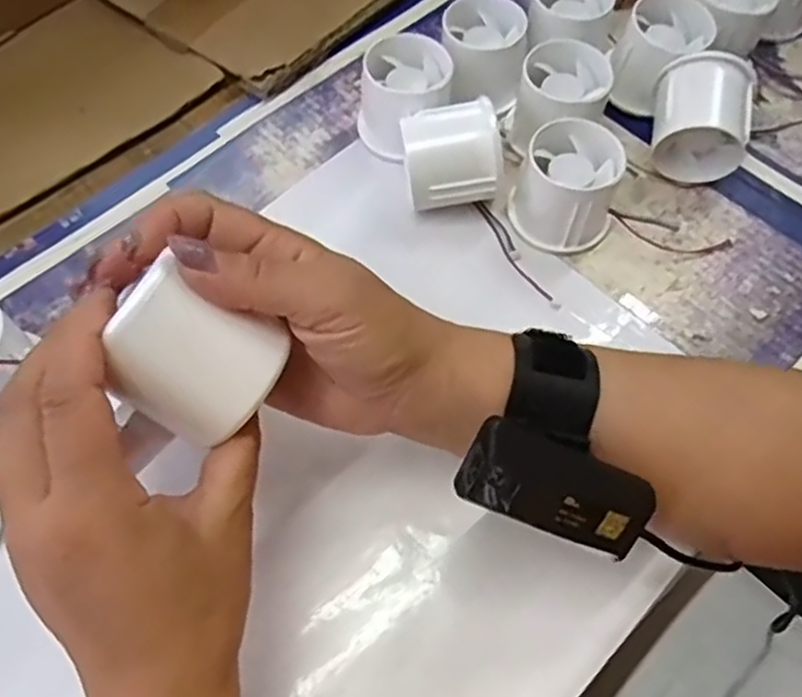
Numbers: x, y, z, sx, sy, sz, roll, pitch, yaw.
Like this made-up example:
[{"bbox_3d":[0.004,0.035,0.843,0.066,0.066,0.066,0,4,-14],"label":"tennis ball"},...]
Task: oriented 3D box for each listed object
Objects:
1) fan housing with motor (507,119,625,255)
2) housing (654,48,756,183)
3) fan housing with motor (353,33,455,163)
[{"bbox_3d":[0.091,-0.089,0.395,0.055,0.049,0.052,18,63,9],"label":"fan housing with motor"},{"bbox_3d":[0.174,-0.132,0.413,0.051,0.057,0.048,10,62,5],"label":"housing"},{"bbox_3d":[0.001,-0.151,0.433,0.054,0.050,0.057,0,62,0],"label":"fan housing with motor"}]

